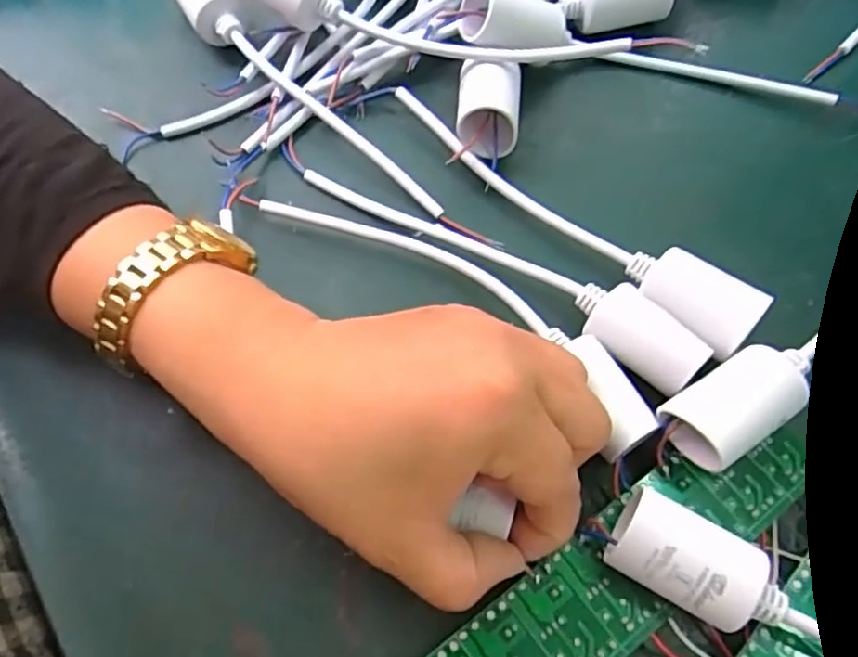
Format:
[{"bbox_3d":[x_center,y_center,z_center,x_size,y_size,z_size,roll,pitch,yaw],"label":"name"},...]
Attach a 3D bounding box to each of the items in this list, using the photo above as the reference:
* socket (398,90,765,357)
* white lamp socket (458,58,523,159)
[{"bbox_3d":[0.050,-0.048,0.280,0.179,0.027,0.026,37,73,14],"label":"socket"},{"bbox_3d":[0.027,-0.095,0.299,0.027,0.032,0.036,4,68,2],"label":"white lamp socket"}]

